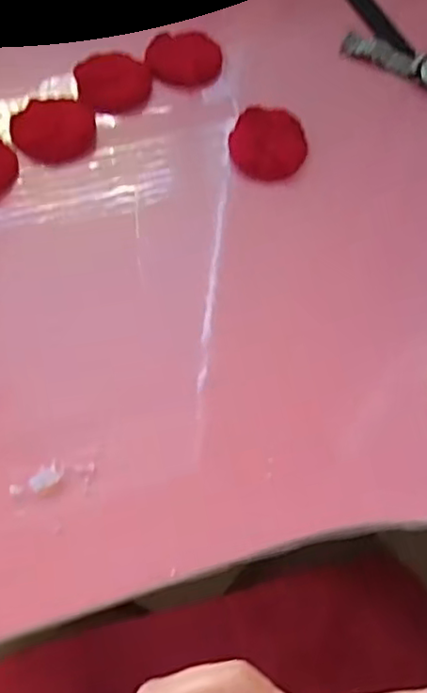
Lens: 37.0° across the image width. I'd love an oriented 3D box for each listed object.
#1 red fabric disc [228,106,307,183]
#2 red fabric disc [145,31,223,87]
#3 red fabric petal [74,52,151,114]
[{"bbox_3d":[0.033,-0.124,0.392,0.046,0.013,0.050,1,63,-2],"label":"red fabric disc"},{"bbox_3d":[-0.020,-0.191,0.424,0.049,0.014,0.036,-18,65,-11],"label":"red fabric disc"},{"bbox_3d":[-0.065,-0.174,0.416,0.047,0.005,0.040,-9,82,-13],"label":"red fabric petal"}]

